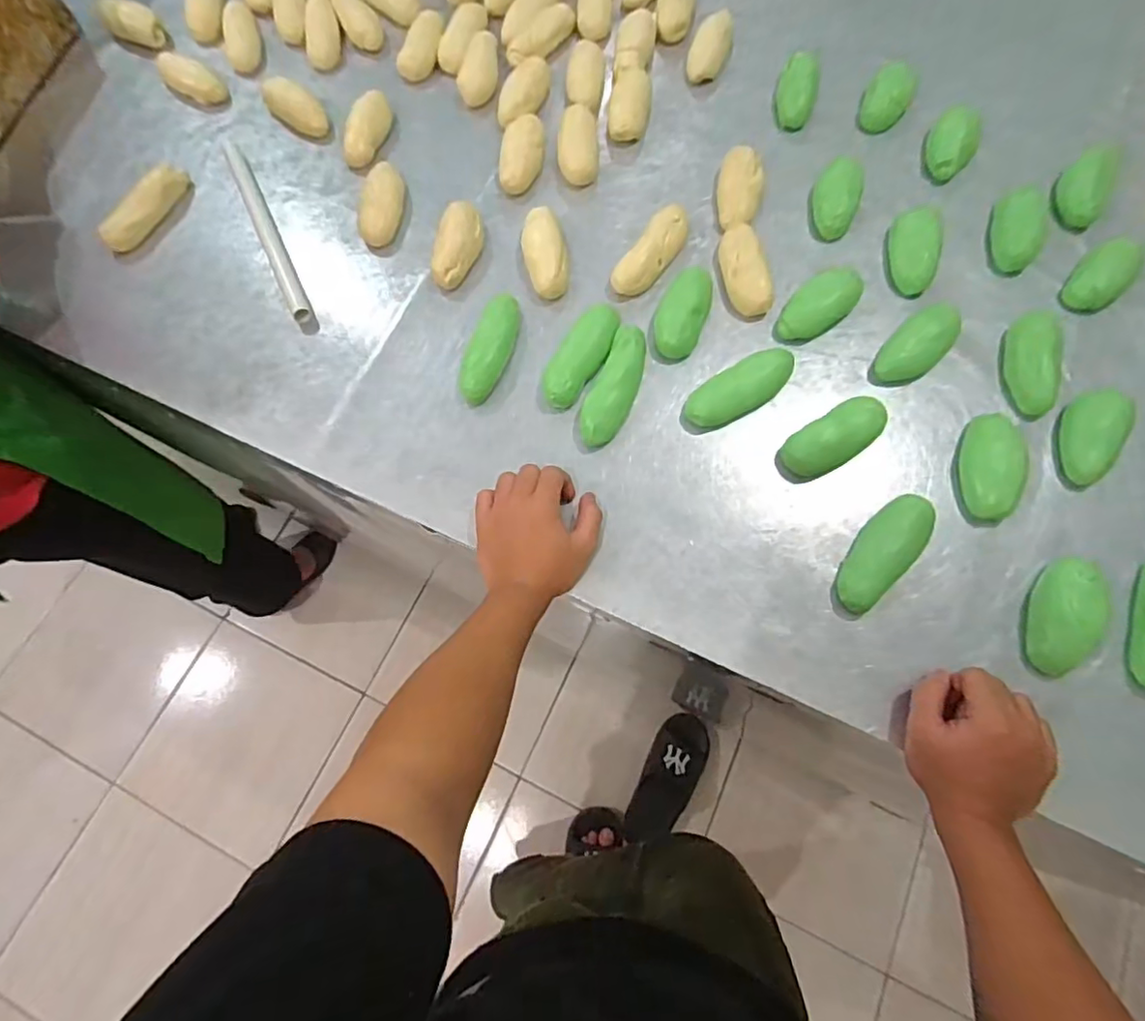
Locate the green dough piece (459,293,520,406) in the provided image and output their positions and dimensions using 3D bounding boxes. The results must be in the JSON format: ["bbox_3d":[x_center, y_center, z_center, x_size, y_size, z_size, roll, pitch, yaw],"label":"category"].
[{"bbox_3d":[-0.084,-0.164,0.592,0.039,0.029,0.115,12,73,6],"label":"green dough piece"}]

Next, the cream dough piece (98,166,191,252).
[{"bbox_3d":[-0.501,-0.357,0.680,0.029,0.031,0.122,29,75,11],"label":"cream dough piece"}]

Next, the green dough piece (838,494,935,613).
[{"bbox_3d":[0.269,0.036,0.507,0.112,0.028,0.045,-43,75,-11],"label":"green dough piece"}]

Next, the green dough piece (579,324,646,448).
[{"bbox_3d":[0.043,-0.122,0.571,0.038,0.029,0.128,22,74,9],"label":"green dough piece"}]

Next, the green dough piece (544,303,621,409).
[{"bbox_3d":[0.010,-0.154,0.587,0.042,0.028,0.117,26,75,10],"label":"green dough piece"}]

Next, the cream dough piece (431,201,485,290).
[{"bbox_3d":[-0.123,-0.289,0.638,0.047,0.029,0.096,7,72,5],"label":"cream dough piece"}]

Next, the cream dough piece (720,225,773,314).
[{"bbox_3d":[0.179,-0.255,0.610,0.042,0.028,0.102,-6,72,1],"label":"cream dough piece"}]

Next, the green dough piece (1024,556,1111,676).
[{"bbox_3d":[0.406,0.087,0.481,0.043,0.030,0.096,24,74,10],"label":"green dough piece"}]

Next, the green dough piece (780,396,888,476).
[{"bbox_3d":[0.244,-0.068,0.547,0.103,0.030,0.045,-32,73,-8],"label":"green dough piece"}]

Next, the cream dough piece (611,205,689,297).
[{"bbox_3d":[0.085,-0.274,0.625,0.040,0.030,0.115,32,76,12],"label":"cream dough piece"}]

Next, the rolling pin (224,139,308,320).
[{"bbox_3d":[-0.351,-0.328,0.661,0.019,0.021,0.287,-26,73,-6],"label":"rolling pin"}]

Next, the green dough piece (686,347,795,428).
[{"bbox_3d":[0.165,-0.119,0.563,0.122,0.029,0.045,-29,73,-7],"label":"green dough piece"}]

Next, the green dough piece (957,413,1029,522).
[{"bbox_3d":[0.386,-0.039,0.535,0.044,0.032,0.098,11,73,6],"label":"green dough piece"}]

